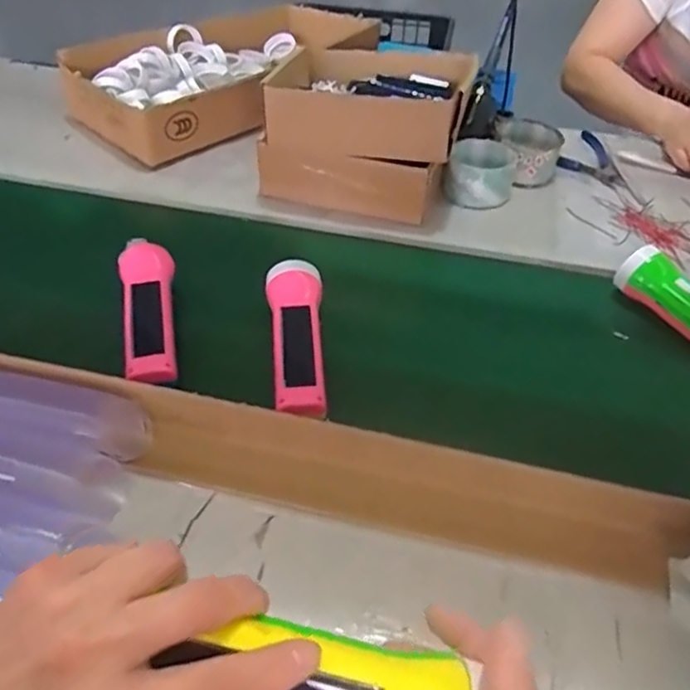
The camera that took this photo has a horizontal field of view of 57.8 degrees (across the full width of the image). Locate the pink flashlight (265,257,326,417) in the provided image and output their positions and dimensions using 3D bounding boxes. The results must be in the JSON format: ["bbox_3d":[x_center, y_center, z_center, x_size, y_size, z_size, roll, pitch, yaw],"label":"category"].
[{"bbox_3d":[-0.044,-0.007,0.567,0.049,0.035,0.172,-3,47,-5],"label":"pink flashlight"}]

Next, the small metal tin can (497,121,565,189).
[{"bbox_3d":[0.234,-0.245,0.804,0.080,0.050,0.100,12,47,9],"label":"small metal tin can"}]

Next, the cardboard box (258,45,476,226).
[{"bbox_3d":[0.032,-0.276,0.765,0.214,0.148,0.214,13,48,9],"label":"cardboard box"}]

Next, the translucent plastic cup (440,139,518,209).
[{"bbox_3d":[0.166,-0.206,0.760,0.079,0.049,0.089,21,51,14],"label":"translucent plastic cup"}]

